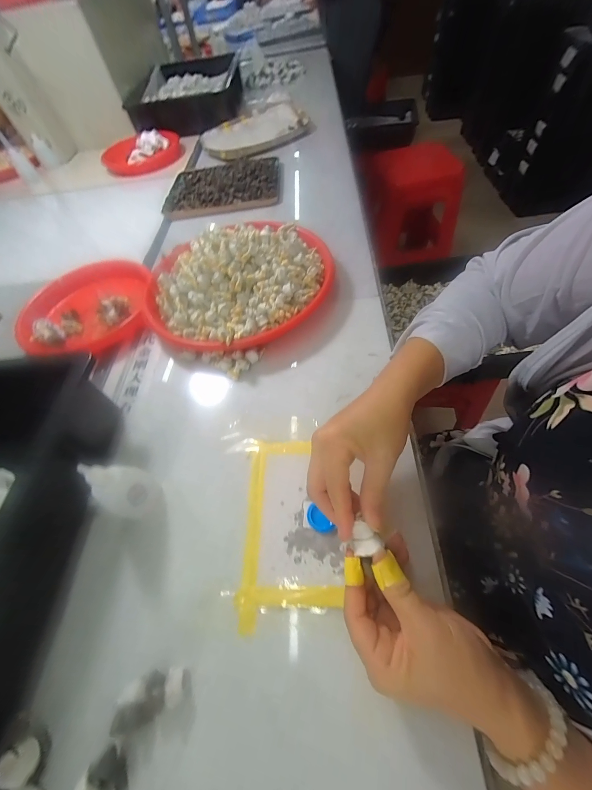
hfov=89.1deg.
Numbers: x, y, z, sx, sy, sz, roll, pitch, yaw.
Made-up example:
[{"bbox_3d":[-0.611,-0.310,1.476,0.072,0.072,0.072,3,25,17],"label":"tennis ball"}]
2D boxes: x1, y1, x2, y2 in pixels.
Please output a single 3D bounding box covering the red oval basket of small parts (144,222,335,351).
[{"bbox_3d":[-0.090,-0.181,0.458,0.285,0.054,0.267,-39,63,-19],"label":"red oval basket of small parts"}]

